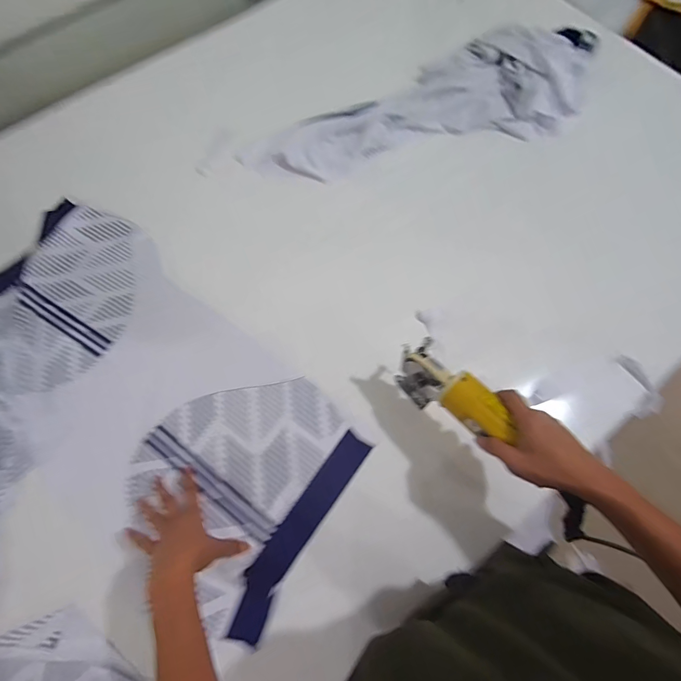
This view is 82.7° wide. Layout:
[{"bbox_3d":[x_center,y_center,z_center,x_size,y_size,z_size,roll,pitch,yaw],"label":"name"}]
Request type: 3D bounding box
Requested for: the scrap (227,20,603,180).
[{"bbox_3d":[0.169,-0.508,0.824,0.774,0.097,0.261,-14,72,-5],"label":"scrap"}]

